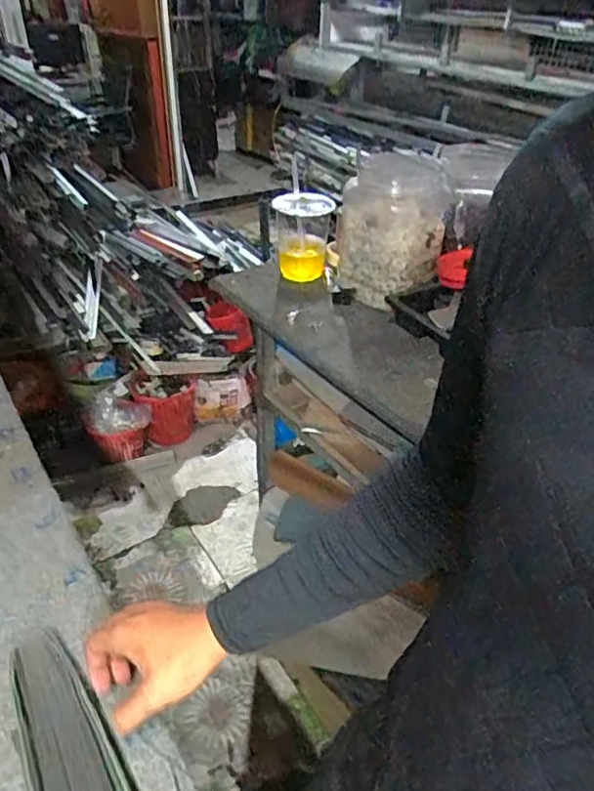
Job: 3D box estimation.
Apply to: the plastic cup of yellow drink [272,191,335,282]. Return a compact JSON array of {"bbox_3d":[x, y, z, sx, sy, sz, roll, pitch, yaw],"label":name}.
[{"bbox_3d":[0.009,-0.310,1.101,0.101,0.143,0.108,3,36,-2],"label":"plastic cup of yellow drink"}]

